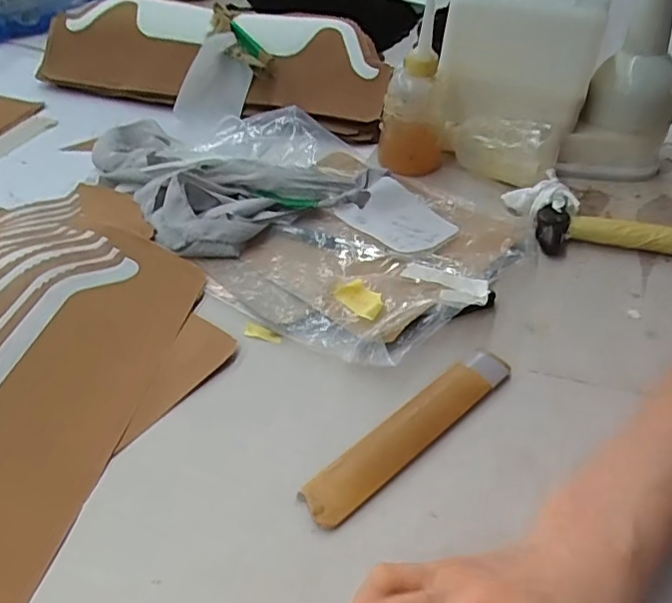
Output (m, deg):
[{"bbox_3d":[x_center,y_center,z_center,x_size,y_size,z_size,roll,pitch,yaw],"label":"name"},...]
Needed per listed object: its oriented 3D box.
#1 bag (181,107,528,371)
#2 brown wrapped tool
[{"bbox_3d":[-0.020,-0.100,0.532,0.375,0.030,0.268,32,50,29],"label":"bag"},{"bbox_3d":[0.050,0.077,0.362,0.170,0.006,0.030,-31,52,-31],"label":"brown wrapped tool"}]

